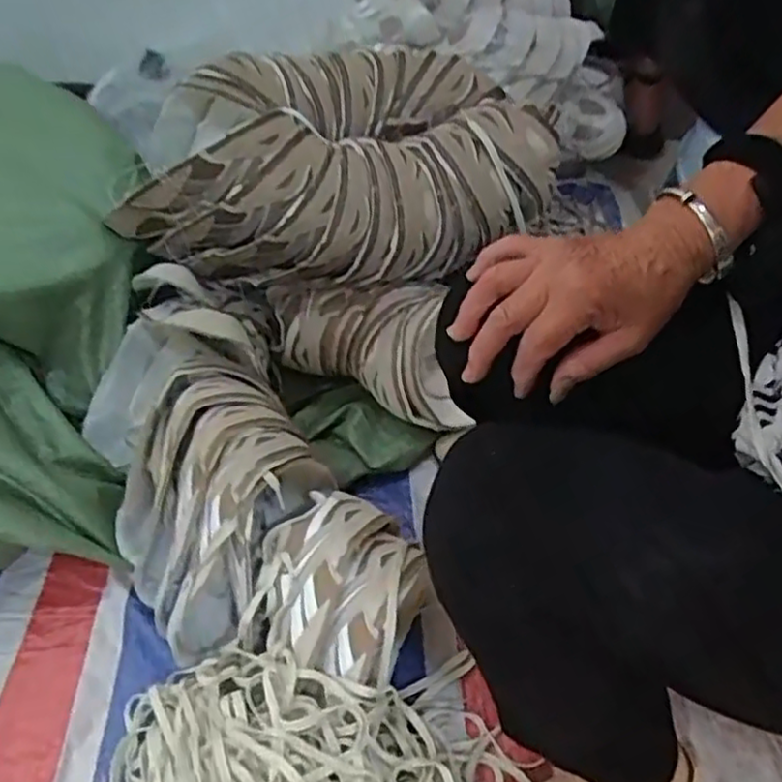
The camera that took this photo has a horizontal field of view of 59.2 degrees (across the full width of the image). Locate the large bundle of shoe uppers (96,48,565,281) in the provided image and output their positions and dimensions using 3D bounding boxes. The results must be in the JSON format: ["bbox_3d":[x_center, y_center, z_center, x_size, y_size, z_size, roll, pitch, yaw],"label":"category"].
[{"bbox_3d":[-0.068,-0.277,0.826,0.465,0.148,0.307,-13,52,-12],"label":"large bundle of shoe uppers"}]

